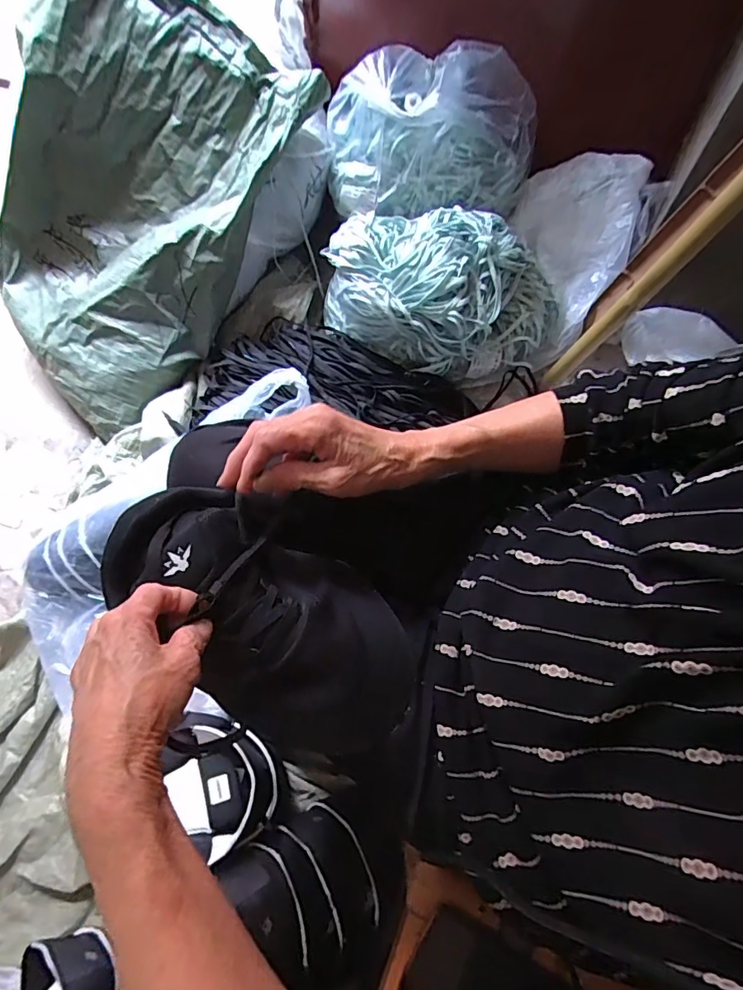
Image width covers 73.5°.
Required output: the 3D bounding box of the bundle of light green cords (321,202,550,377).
[{"bbox_3d":[0.123,-0.362,0.883,0.418,0.164,0.248,3,68,4],"label":"bundle of light green cords"}]

